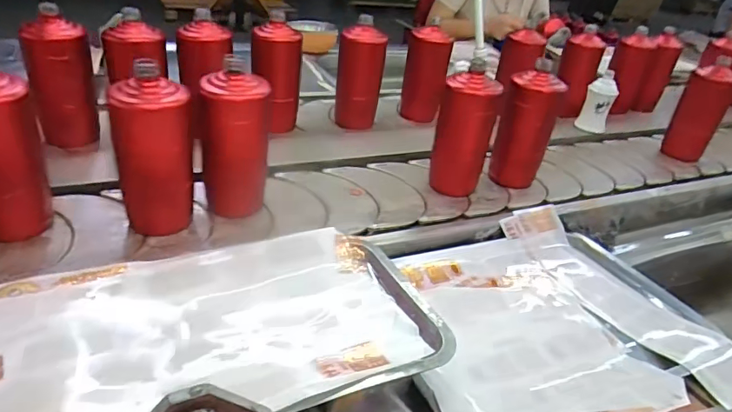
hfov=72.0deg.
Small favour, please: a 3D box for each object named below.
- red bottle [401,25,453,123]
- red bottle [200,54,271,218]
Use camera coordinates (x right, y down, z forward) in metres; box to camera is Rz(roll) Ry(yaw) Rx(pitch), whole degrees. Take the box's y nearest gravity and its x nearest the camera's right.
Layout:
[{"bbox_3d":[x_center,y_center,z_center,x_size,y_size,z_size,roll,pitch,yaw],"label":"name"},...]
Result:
[{"bbox_3d":[0.114,-0.244,0.966,0.084,0.163,0.077,8,32,-1],"label":"red bottle"},{"bbox_3d":[-0.159,-0.077,0.621,0.064,0.179,0.071,28,37,29],"label":"red bottle"}]

